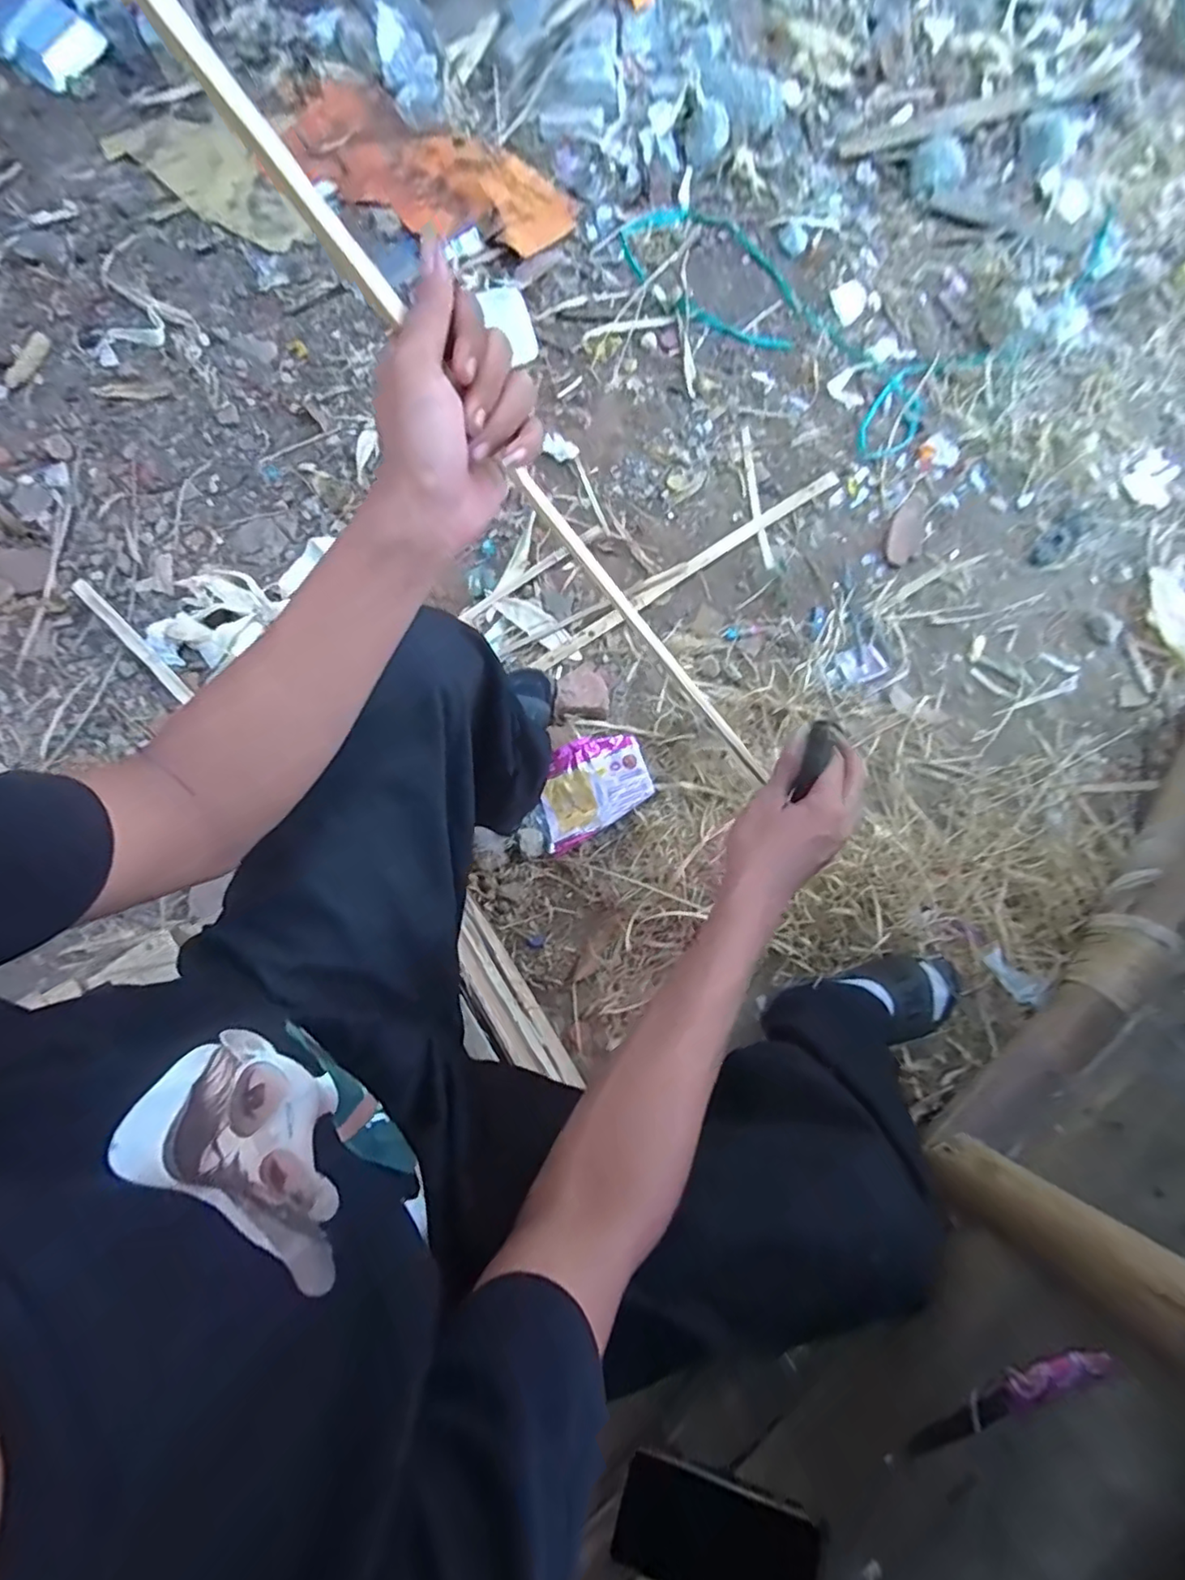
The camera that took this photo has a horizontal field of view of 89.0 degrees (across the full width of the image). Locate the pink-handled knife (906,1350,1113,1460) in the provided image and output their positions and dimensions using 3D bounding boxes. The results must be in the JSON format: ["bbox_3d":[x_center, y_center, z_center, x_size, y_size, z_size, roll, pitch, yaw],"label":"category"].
[{"bbox_3d":[0.360,0.535,0.523,0.184,0.022,0.026,-23,78,-3],"label":"pink-handled knife"}]

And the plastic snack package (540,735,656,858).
[{"bbox_3d":[-0.008,-0.006,0.939,0.193,0.019,0.138,-33,79,-5],"label":"plastic snack package"}]

